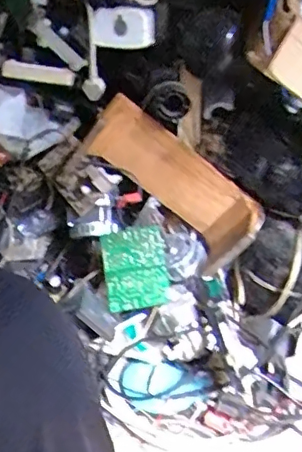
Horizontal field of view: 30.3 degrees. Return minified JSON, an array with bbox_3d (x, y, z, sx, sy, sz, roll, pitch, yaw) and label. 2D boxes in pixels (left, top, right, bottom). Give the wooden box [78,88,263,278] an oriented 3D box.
[{"bbox_3d":[0.028,-0.062,0.894,0.300,0.124,0.108,41,43,1],"label":"wooden box"}]

